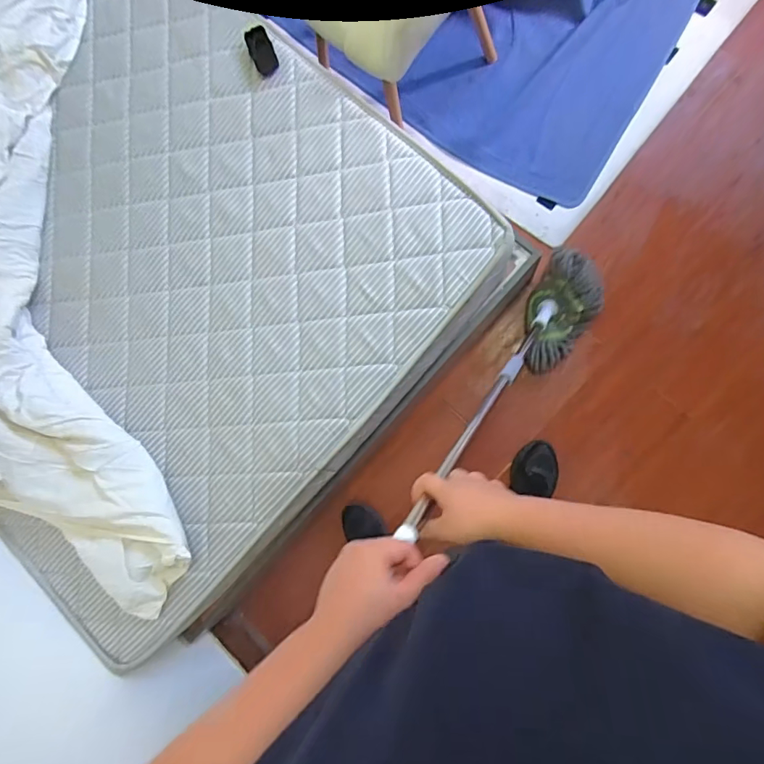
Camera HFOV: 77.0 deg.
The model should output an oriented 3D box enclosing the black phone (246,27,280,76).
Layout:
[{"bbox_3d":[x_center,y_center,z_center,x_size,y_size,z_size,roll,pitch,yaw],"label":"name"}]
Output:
[{"bbox_3d":[-0.267,-0.740,1.071,0.050,0.011,0.108,-22,83,9],"label":"black phone"}]

